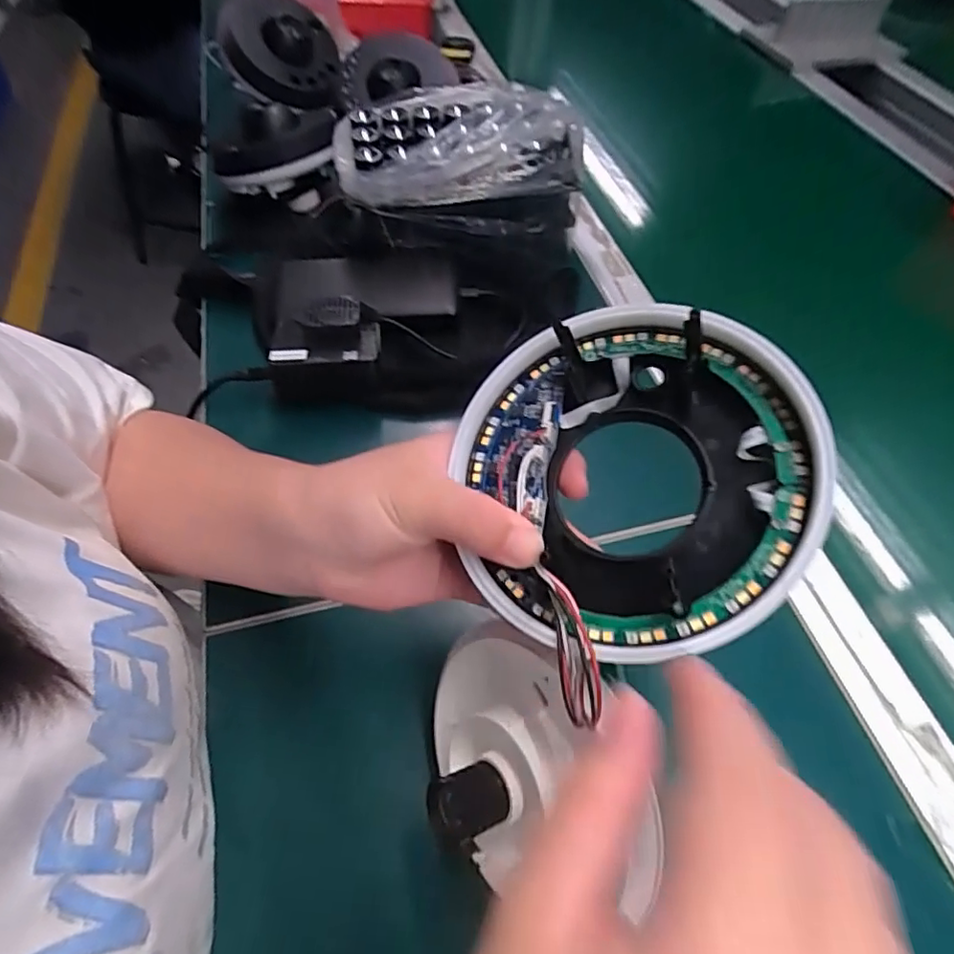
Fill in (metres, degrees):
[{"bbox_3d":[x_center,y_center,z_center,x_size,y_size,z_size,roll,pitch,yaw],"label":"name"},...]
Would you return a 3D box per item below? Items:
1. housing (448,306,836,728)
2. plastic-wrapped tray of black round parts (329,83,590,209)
[{"bbox_3d":[0.057,0.001,0.223,0.135,0.034,0.127,-6,68,16],"label":"housing"},{"bbox_3d":[-0.017,-0.292,0.492,0.207,0.053,0.122,-10,57,-9],"label":"plastic-wrapped tray of black round parts"}]

